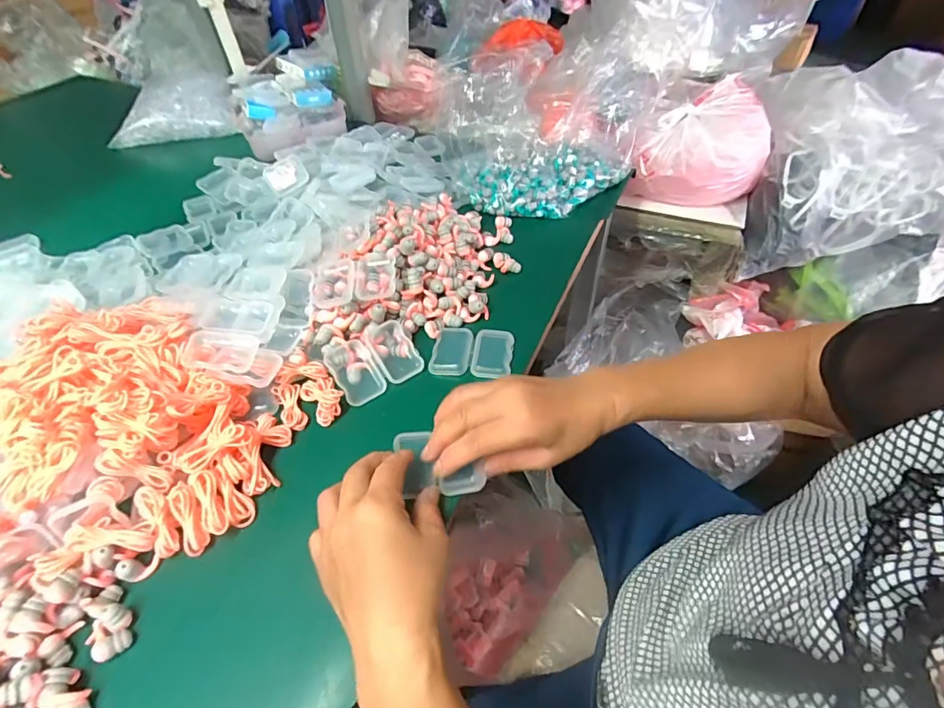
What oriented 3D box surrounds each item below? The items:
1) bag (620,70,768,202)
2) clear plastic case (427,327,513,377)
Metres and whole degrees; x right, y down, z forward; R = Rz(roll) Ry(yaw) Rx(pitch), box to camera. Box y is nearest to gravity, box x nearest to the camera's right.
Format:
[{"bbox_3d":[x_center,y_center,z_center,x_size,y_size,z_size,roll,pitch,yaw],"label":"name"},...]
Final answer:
[{"bbox_3d":[0.348,-0.307,0.698,0.166,0.127,0.153,24,56,20],"label":"bag"},{"bbox_3d":[0.001,-0.005,0.437,0.072,0.006,0.056,6,51,7],"label":"clear plastic case"}]

